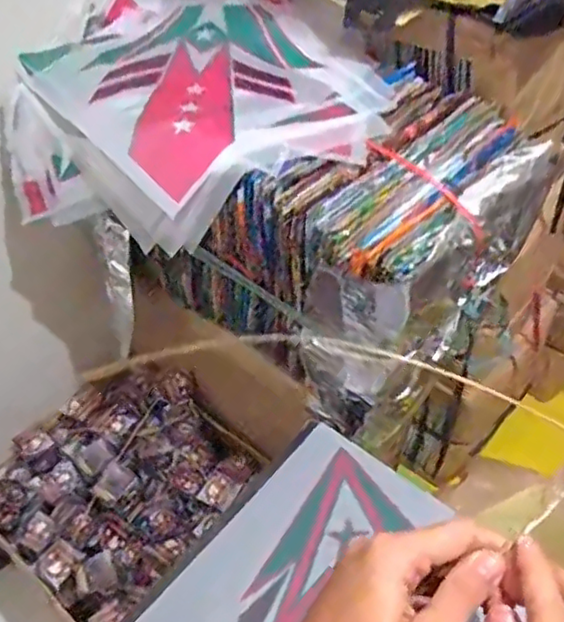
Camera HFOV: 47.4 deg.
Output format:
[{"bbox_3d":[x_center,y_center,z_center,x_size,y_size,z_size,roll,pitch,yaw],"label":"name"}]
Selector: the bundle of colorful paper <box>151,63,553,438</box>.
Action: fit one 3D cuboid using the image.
[{"bbox_3d":[0.153,-0.087,0.959,0.366,0.348,0.300,-35,53,-26],"label":"bundle of colorful paper"}]

